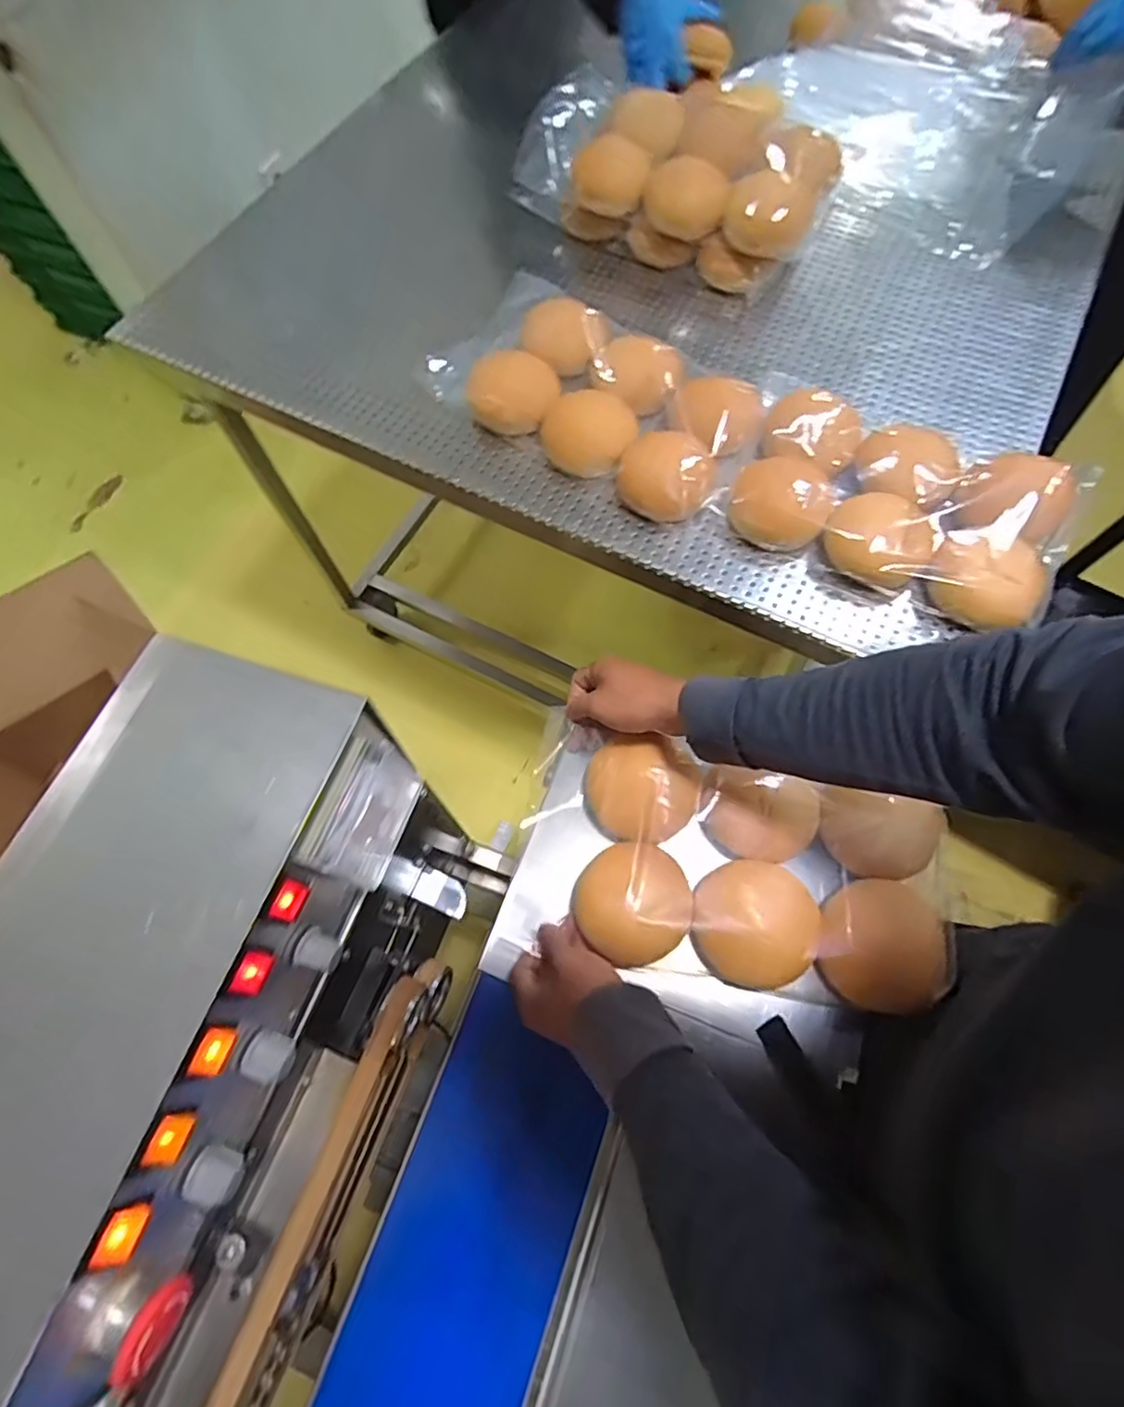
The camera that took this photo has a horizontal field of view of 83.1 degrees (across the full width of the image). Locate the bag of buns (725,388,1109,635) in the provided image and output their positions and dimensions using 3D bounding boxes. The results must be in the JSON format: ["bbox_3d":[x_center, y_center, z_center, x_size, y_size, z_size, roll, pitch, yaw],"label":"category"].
[{"bbox_3d":[0.334,-0.200,0.618,0.302,0.060,0.184,25,71,12],"label":"bag of buns"}]

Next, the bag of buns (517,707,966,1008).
[{"bbox_3d":[0.141,0.141,0.552,0.364,0.079,0.186,14,69,8],"label":"bag of buns"}]

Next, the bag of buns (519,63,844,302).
[{"bbox_3d":[0.162,-0.679,0.809,0.361,0.112,0.247,28,71,13],"label":"bag of buns"}]

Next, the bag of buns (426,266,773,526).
[{"bbox_3d":[0.035,-0.346,0.695,0.374,0.051,0.211,32,72,14],"label":"bag of buns"}]

